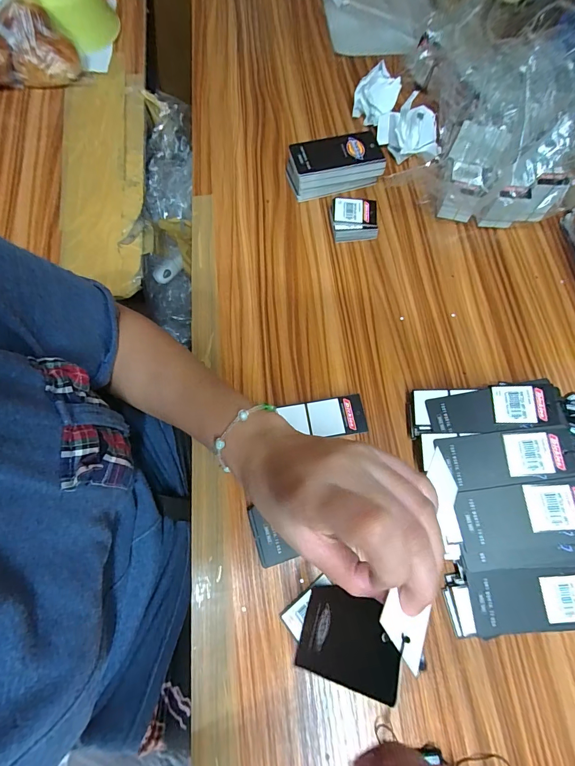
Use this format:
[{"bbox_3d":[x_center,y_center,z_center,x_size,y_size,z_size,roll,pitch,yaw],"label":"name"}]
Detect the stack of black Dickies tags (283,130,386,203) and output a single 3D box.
[{"bbox_3d":[0.057,-0.270,0.428,0.109,0.040,0.053,-14,72,-6],"label":"stack of black Dickies tags"}]

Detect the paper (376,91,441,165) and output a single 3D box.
[{"bbox_3d":[0.159,-0.320,0.438,0.080,0.050,0.055,0,71,-2],"label":"paper"}]

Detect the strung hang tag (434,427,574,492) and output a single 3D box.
[{"bbox_3d":[0.193,0.066,0.303,0.106,0.004,0.046,-9,71,14],"label":"strung hang tag"}]

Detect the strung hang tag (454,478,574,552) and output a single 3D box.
[{"bbox_3d":[0.200,0.110,0.289,0.107,0.005,0.048,-13,71,12],"label":"strung hang tag"}]

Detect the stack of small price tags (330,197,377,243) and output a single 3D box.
[{"bbox_3d":[0.079,-0.195,0.415,0.055,0.028,0.043,-3,72,-2],"label":"stack of small price tags"}]

